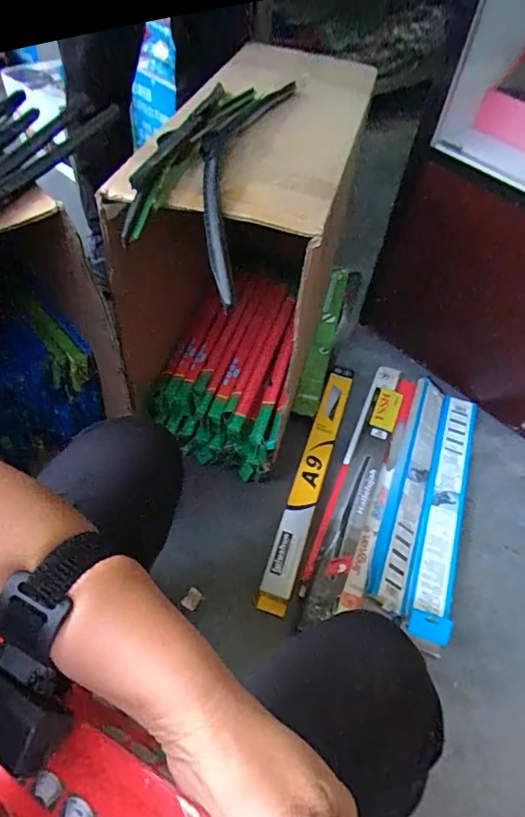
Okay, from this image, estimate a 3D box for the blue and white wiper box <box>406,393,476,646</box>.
[{"bbox_3d":[0.358,0.178,0.926,0.082,0.036,0.545,19,52,9],"label":"blue and white wiper box"}]

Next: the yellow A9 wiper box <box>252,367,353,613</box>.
[{"bbox_3d":[0.101,0.124,0.957,0.061,0.033,0.570,16,52,7],"label":"yellow A9 wiper box"}]

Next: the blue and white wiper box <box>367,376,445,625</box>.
[{"bbox_3d":[0.296,0.139,0.938,0.070,0.020,0.520,20,52,10],"label":"blue and white wiper box"}]

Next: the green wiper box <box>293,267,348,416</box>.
[{"bbox_3d":[0.153,-0.187,1.164,0.049,0.039,0.501,14,51,6],"label":"green wiper box"}]

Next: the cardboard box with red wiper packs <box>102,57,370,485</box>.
[{"bbox_3d":[-0.024,-0.275,0.920,0.298,0.529,0.724,16,52,7],"label":"cardboard box with red wiper packs"}]

